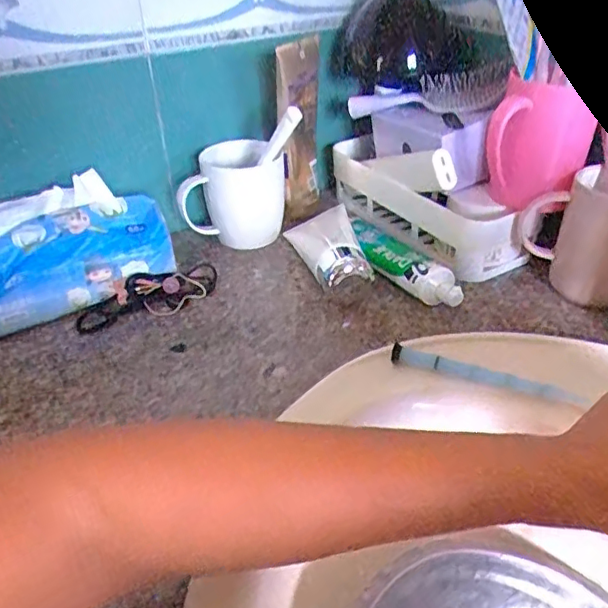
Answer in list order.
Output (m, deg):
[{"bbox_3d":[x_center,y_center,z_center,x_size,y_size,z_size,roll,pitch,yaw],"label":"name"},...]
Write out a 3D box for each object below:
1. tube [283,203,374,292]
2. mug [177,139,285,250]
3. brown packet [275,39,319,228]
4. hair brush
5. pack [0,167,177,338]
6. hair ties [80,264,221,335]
[{"bbox_3d":[0.023,-0.060,0.593,0.070,0.041,0.144,-7,36,-5],"label":"tube"},{"bbox_3d":[-0.078,-0.119,0.638,0.119,0.105,0.080,-12,36,-14],"label":"mug"},{"bbox_3d":[-0.002,-0.185,0.638,0.018,0.192,0.077,22,41,31],"label":"brown packet"},{"bbox_3d":[0.126,-0.220,0.595,0.156,0.052,0.034,10,38,18],"label":"hair brush"},{"bbox_3d":[-0.225,-0.046,0.550,0.200,0.103,0.064,-21,39,-22],"label":"pack"},{"bbox_3d":[-0.148,-0.009,0.559,0.136,0.020,0.054,-18,38,-19],"label":"hair ties"}]

